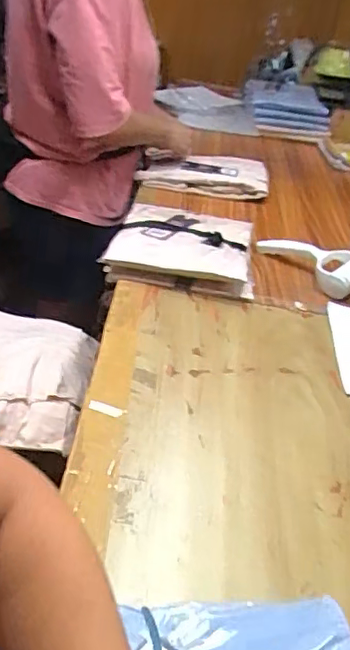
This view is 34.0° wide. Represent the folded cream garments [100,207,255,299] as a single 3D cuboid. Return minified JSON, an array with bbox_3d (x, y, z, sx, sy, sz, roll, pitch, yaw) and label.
[{"bbox_3d":[0.013,-0.135,0.911,0.217,0.042,0.242,10,35,0],"label":"folded cream garments"}]

